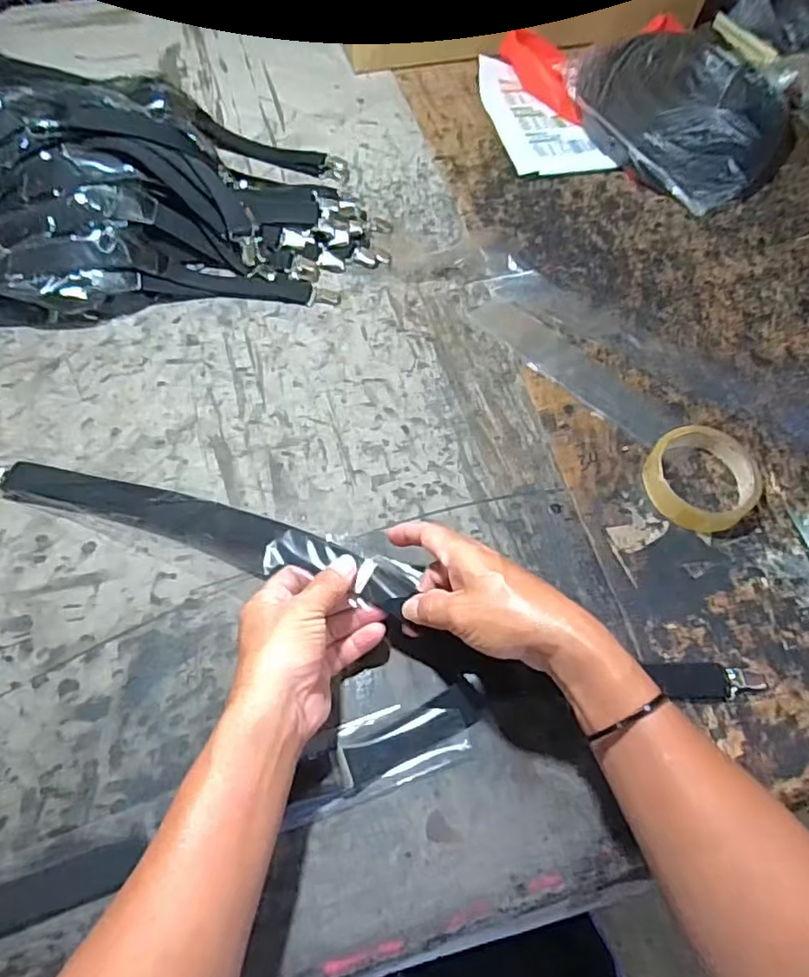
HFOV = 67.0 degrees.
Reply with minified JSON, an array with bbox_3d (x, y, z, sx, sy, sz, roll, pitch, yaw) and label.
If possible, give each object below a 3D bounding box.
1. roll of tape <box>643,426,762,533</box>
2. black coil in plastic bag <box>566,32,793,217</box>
[{"bbox_3d":[0.259,-0.009,0.533,0.091,0.025,0.092,1,61,-2],"label":"roll of tape"},{"bbox_3d":[0.352,-0.480,0.778,0.215,0.072,0.281,-26,65,-16],"label":"black coil in plastic bag"}]

